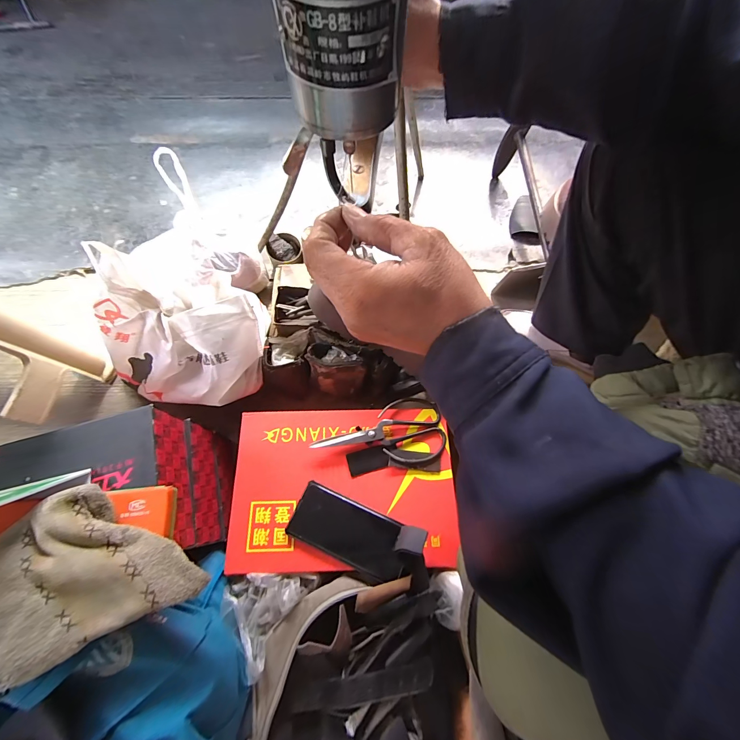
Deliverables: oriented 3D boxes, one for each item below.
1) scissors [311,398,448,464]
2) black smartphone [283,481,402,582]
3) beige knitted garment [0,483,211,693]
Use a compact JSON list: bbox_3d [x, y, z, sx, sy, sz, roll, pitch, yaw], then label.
[{"bbox_3d":[0.017,0.096,0.495,0.192,0.019,0.099,-8,68,-5],"label":"scissors"},{"bbox_3d":[-0.030,0.223,0.461,0.157,0.017,0.076,23,69,7],"label":"black smartphone"},{"bbox_3d":[-0.260,0.174,0.297,0.163,0.041,0.129,-23,70,-11],"label":"beige knitted garment"}]

